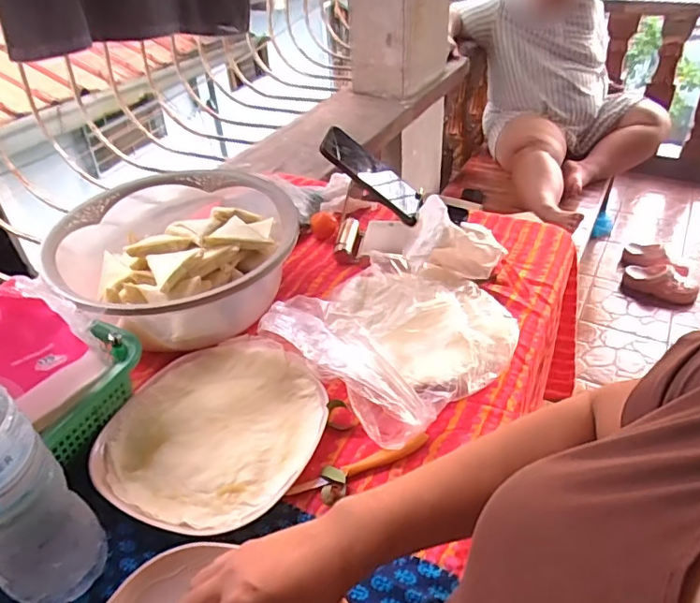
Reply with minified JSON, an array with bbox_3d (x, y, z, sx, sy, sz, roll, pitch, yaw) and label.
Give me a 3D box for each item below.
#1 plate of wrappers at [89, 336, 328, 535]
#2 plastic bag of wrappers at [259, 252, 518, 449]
[{"bbox_3d":[-0.138,0.130,0.553,0.204,0.033,0.224,-2,38,2],"label":"plate of wrappers"},{"bbox_3d":[0.051,0.027,0.612,0.230,0.072,0.241,29,48,34],"label":"plastic bag of wrappers"}]

